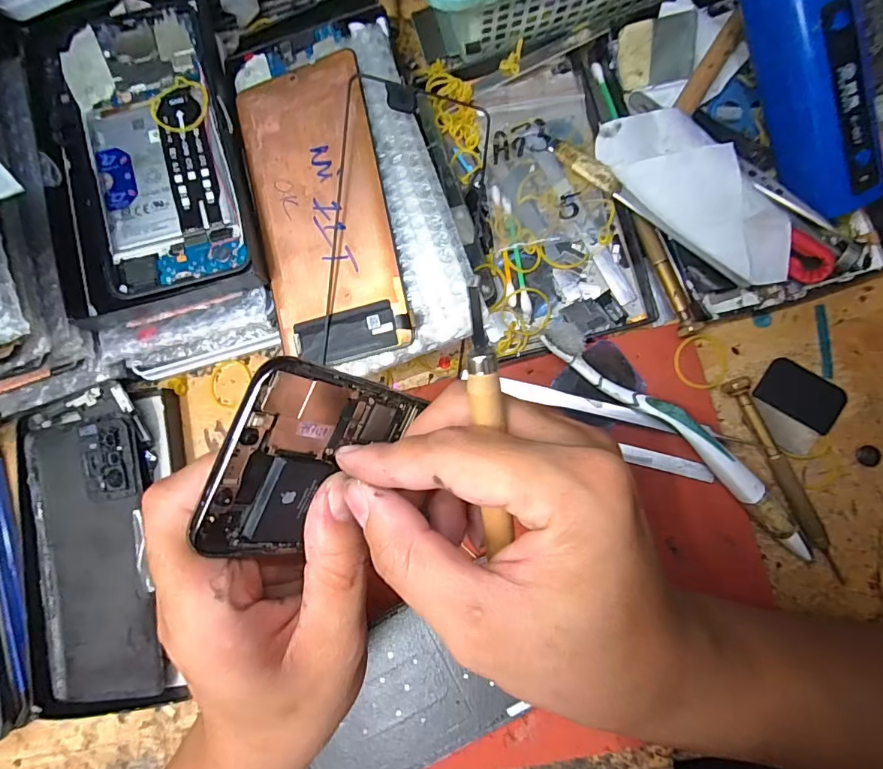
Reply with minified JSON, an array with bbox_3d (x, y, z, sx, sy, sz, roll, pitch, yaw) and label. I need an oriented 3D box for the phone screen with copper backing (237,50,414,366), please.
[{"bbox_3d":[-0.063,-0.090,0.246,0.070,0.004,0.155,-12,88,12],"label":"phone screen with copper backing"}]

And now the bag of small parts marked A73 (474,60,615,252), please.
[{"bbox_3d":[0.057,-0.131,0.266,0.064,0.011,0.105,-6,83,4],"label":"bag of small parts marked A73"}]

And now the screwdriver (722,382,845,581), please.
[{"bbox_3d":[0.176,0.046,0.239,0.013,0.008,0.110,-26,82,1],"label":"screwdriver"}]

